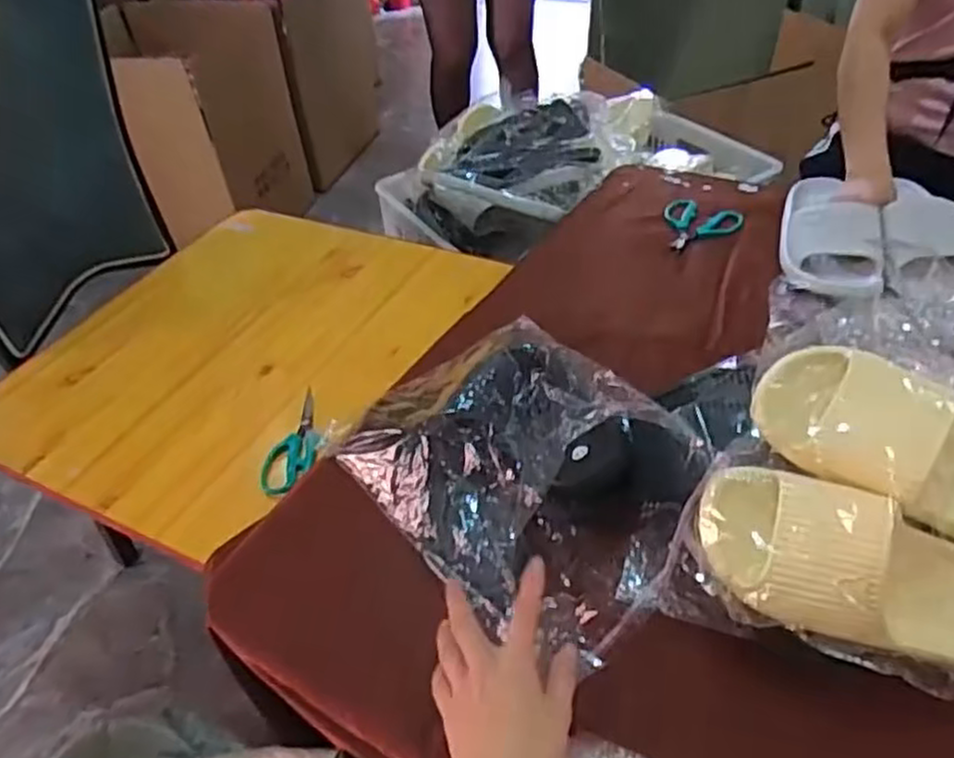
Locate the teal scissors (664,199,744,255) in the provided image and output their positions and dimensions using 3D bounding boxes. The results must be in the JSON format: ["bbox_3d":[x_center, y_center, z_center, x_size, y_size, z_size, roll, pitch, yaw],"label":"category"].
[{"bbox_3d":[0.327,-0.223,1.050,0.106,0.010,0.134,0,43,7],"label":"teal scissors"}]

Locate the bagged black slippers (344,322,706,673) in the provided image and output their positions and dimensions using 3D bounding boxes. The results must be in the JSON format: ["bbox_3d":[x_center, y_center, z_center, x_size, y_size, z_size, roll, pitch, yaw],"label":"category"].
[{"bbox_3d":[0.033,0.073,0.667,0.215,0.113,0.312,-33,48,-25],"label":"bagged black slippers"}]

